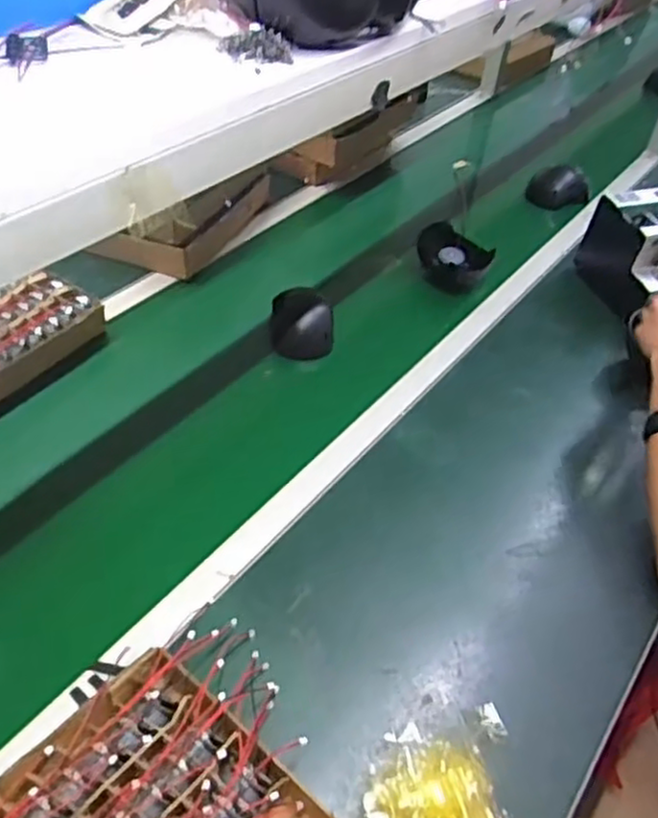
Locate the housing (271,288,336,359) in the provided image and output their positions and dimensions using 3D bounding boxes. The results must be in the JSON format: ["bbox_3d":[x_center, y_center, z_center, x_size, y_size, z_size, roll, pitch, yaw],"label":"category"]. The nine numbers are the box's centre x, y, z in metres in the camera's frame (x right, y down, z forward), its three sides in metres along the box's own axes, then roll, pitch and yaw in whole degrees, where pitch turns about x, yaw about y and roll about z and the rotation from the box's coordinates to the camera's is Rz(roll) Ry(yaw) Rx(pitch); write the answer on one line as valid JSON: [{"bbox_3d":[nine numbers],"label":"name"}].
[{"bbox_3d":[-0.041,-0.135,1.075,0.092,0.049,0.126,-2,46,-8],"label":"housing"}]

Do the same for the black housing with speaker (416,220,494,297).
[{"bbox_3d":[0.205,-0.243,1.191,0.132,0.047,0.096,34,95,26],"label":"black housing with speaker"}]

